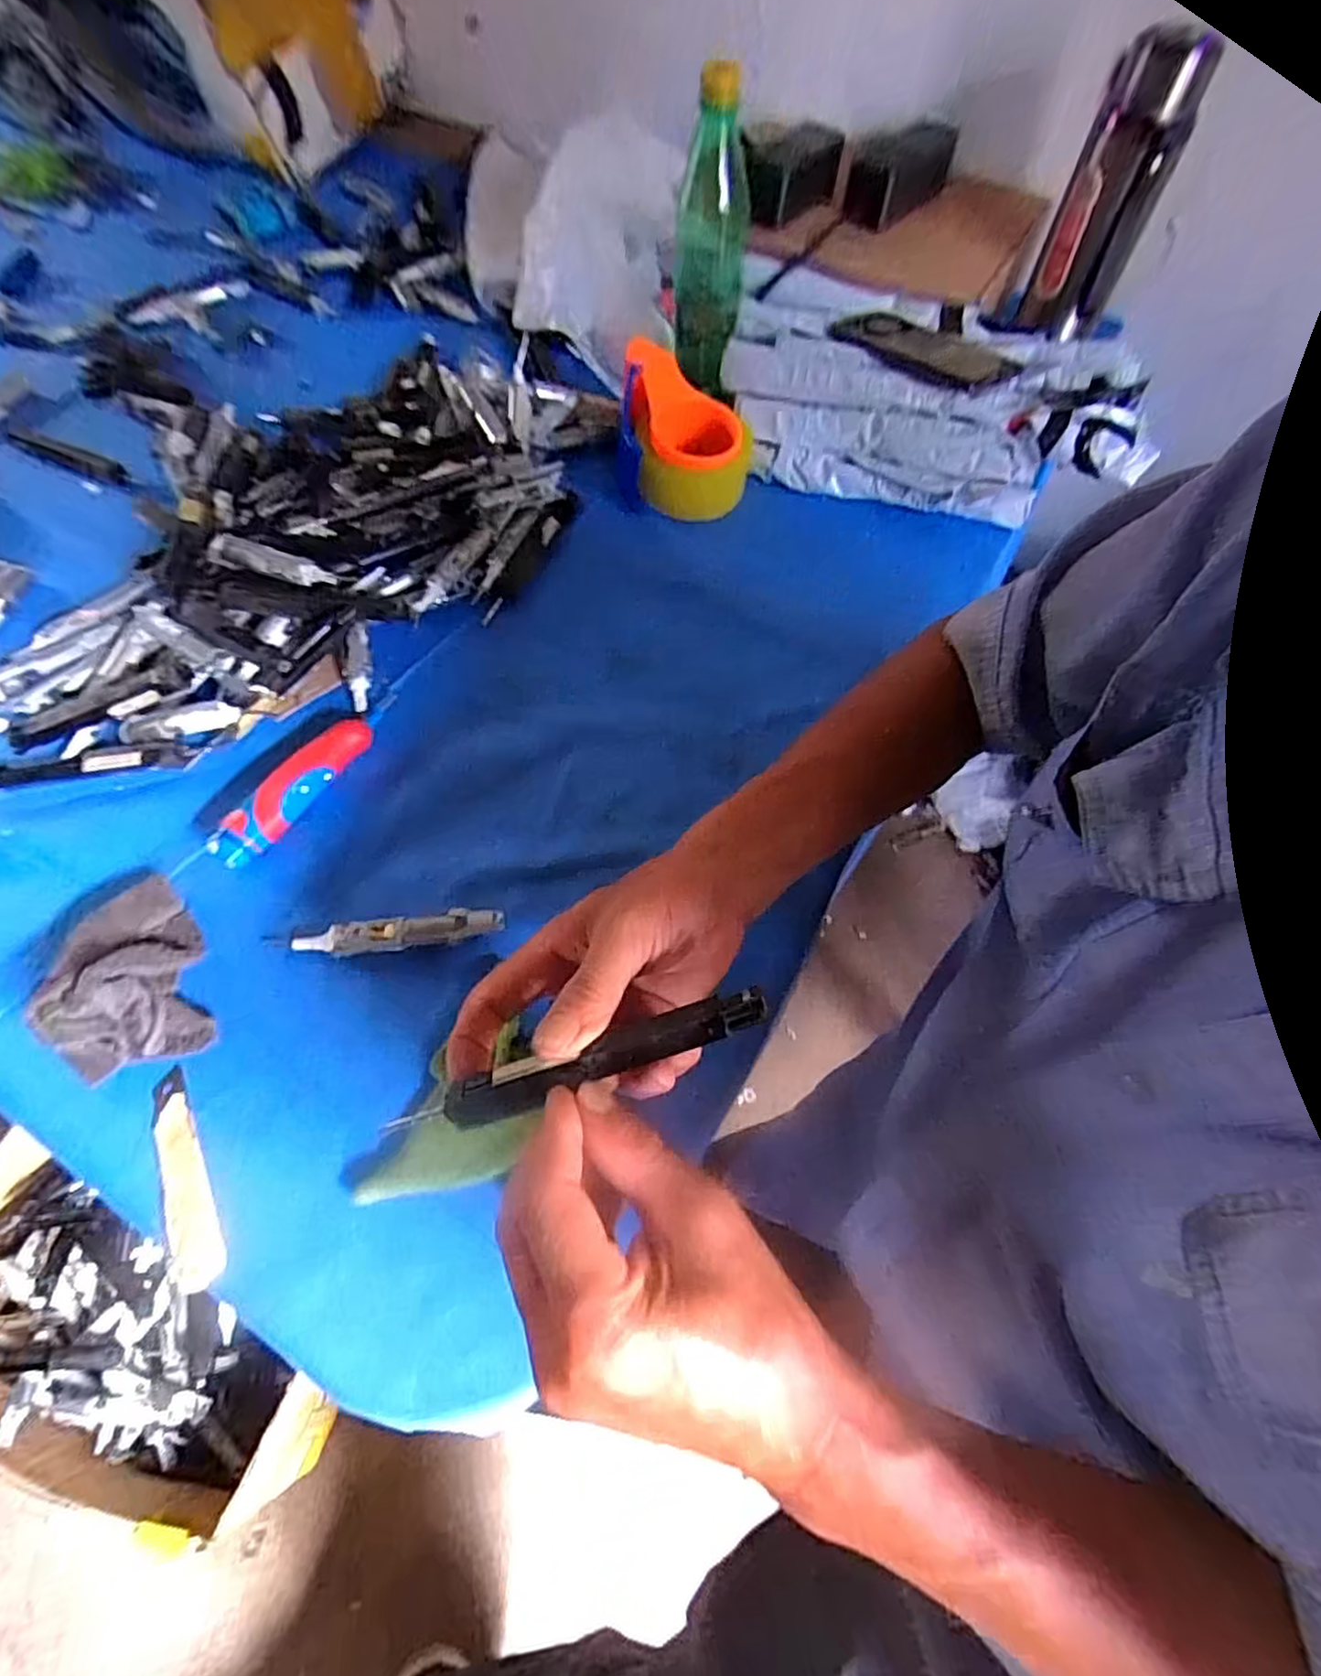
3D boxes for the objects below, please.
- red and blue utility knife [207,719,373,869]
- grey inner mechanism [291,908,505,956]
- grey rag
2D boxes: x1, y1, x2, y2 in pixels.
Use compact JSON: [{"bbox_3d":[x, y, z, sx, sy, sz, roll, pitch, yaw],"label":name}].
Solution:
[{"bbox_3d":[-0.248,-0.033,0.468,0.025,0.028,0.125,32,69,15],"label":"red and blue utility knife"},{"bbox_3d":[-0.163,0.059,0.428,0.131,0.017,0.020,-4,64,-2],"label":"grey inner mechanism"},{"bbox_3d":[-0.320,0.075,0.409,0.070,0.040,0.120,-22,66,-10],"label":"grey rag"}]

